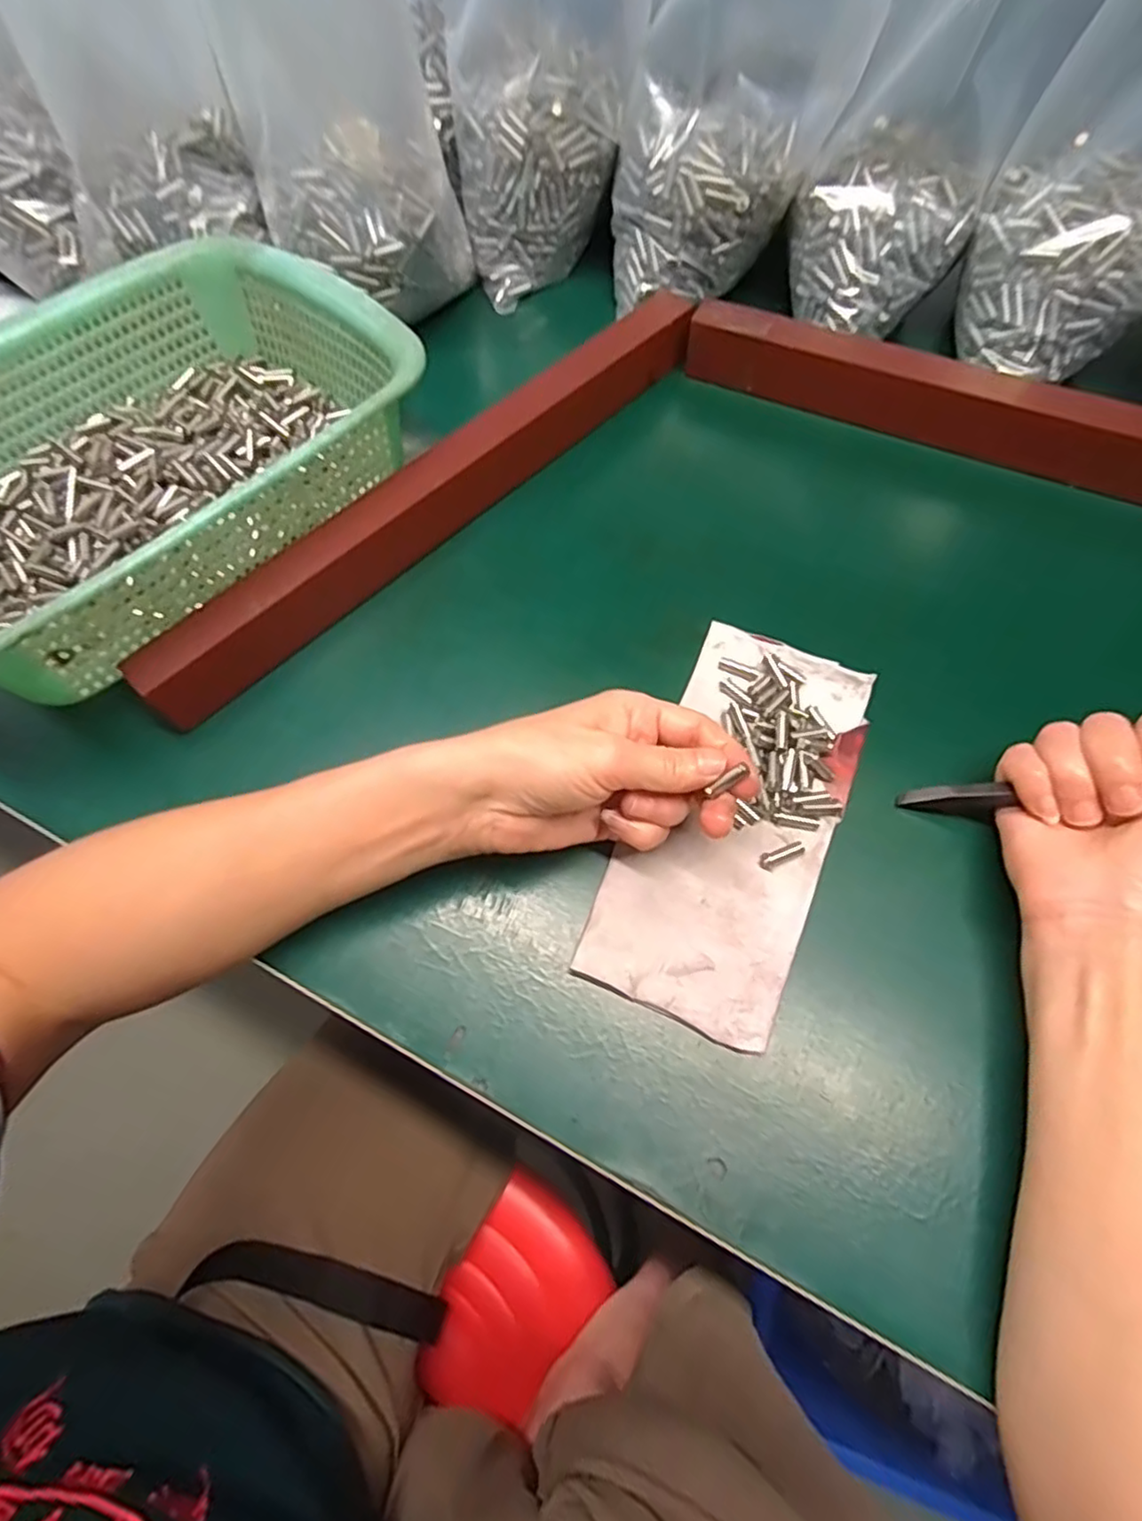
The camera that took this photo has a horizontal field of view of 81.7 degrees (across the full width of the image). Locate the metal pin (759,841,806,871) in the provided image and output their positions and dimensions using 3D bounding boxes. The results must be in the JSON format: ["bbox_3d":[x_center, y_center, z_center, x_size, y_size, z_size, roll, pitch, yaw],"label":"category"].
[{"bbox_3d":[0.096,0.043,0.299,0.022,0.004,0.007,-24,68,-8],"label":"metal pin"}]

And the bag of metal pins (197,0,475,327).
[{"bbox_3d":[-0.136,-0.385,0.389,0.121,0.186,0.119,-21,68,-7],"label":"bag of metal pins"}]

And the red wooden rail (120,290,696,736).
[{"bbox_3d":[-0.071,-0.157,0.377,0.033,0.044,0.386,42,74,17],"label":"red wooden rail"}]

